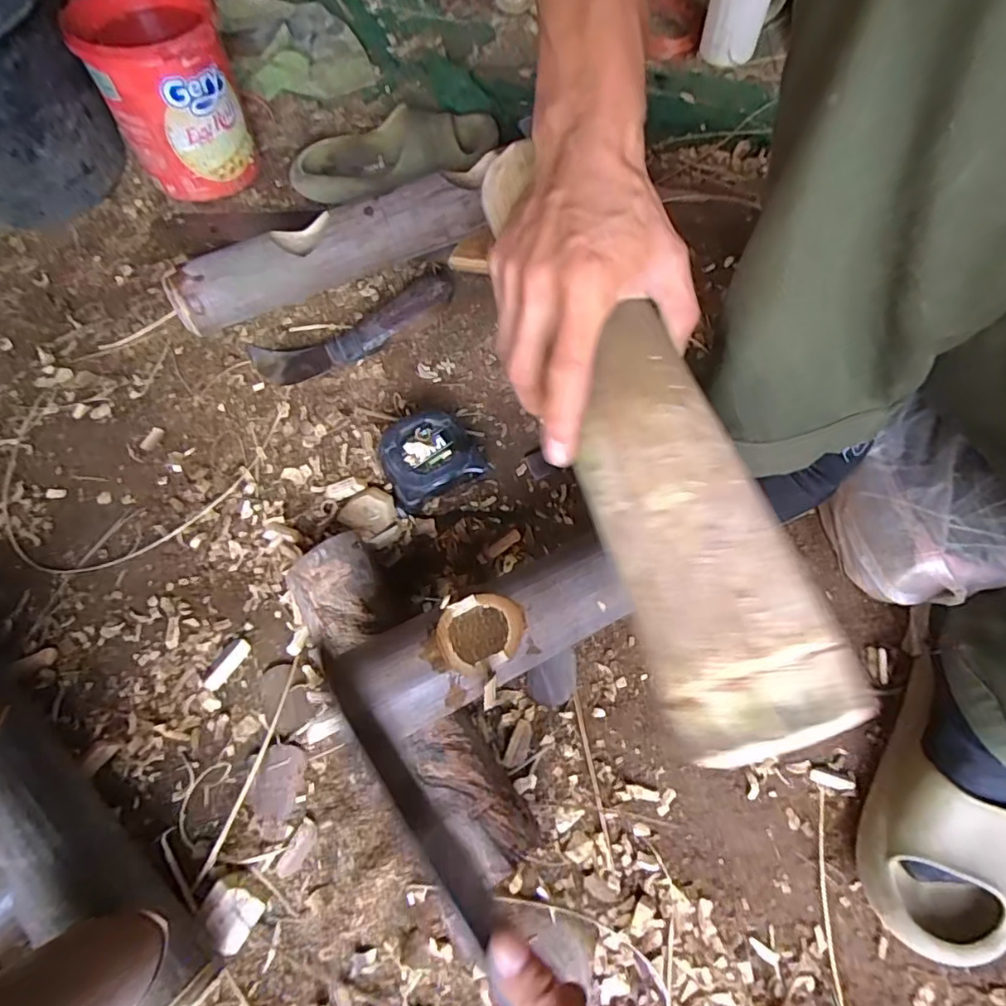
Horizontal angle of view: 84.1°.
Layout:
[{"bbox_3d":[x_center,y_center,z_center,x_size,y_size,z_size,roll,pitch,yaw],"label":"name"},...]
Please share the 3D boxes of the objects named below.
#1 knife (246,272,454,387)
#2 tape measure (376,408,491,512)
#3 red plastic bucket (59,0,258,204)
[{"bbox_3d":[-0.155,-0.183,0.581,0.219,0.040,0.070,-23,71,-10],"label":"knife"},{"bbox_3d":[-0.069,-0.040,0.520,0.082,0.046,0.076,-31,71,-13],"label":"tape measure"},{"bbox_3d":[-0.362,-0.450,0.617,0.128,0.163,0.137,1,69,-1],"label":"red plastic bucket"}]

